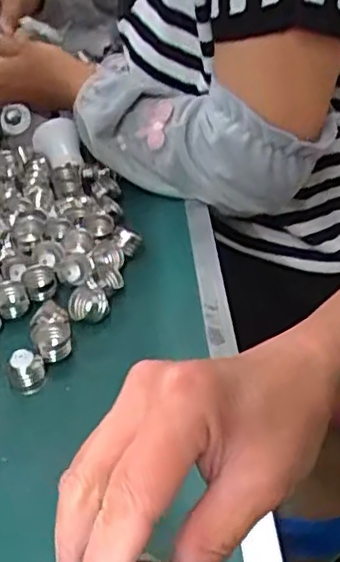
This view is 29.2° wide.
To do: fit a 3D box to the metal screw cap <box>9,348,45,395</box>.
[{"bbox_3d":[-0.098,0.062,0.448,0.024,0.026,0.021,-16,40,-13],"label":"metal screw cap"}]

